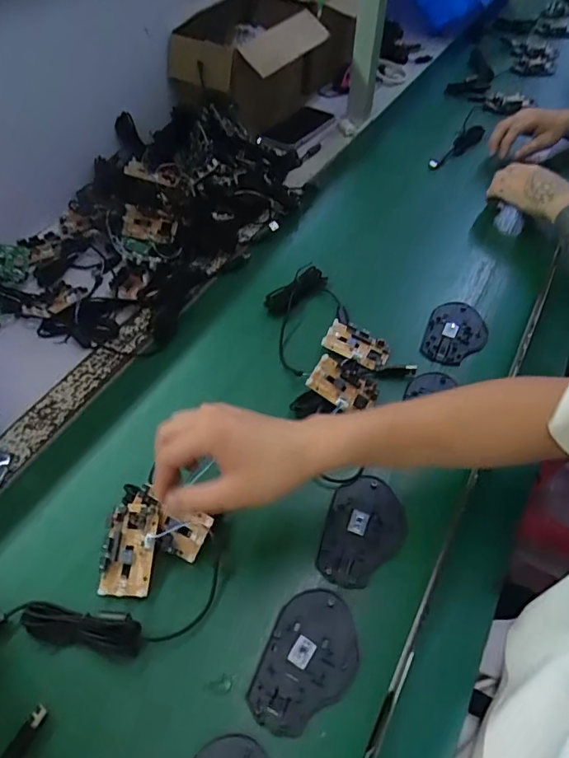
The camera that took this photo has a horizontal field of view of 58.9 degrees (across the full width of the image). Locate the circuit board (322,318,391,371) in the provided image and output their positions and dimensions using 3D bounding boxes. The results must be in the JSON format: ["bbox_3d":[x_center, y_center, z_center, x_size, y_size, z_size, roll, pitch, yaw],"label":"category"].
[{"bbox_3d":[0.088,-0.042,0.610,0.077,0.011,0.045,27,56,18],"label":"circuit board"}]

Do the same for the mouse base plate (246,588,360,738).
[{"bbox_3d":[0.020,0.229,0.411,0.072,0.004,0.108,19,54,13],"label":"mouse base plate"}]

